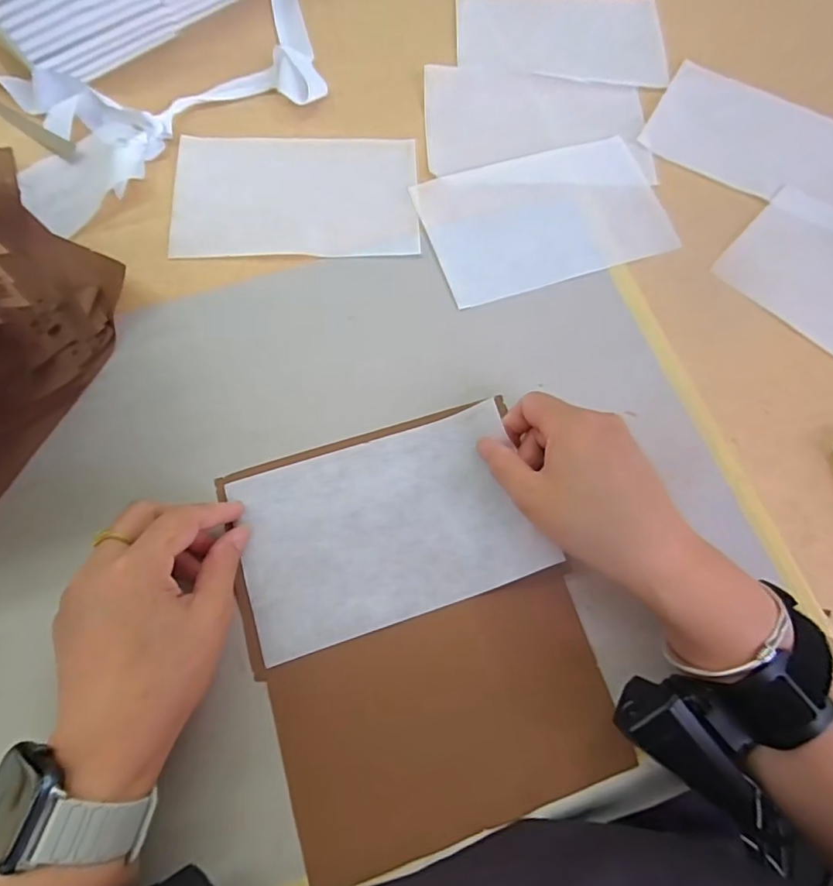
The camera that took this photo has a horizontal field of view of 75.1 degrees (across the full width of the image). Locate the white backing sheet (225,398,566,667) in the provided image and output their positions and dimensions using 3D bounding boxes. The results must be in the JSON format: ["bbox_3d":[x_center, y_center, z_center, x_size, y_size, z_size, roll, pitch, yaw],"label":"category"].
[{"bbox_3d":[-0.018,0.049,0.325,0.170,0.018,0.109,-17,73,-8],"label":"white backing sheet"}]

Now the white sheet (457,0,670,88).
[{"bbox_3d":[0.125,-0.357,0.471,0.177,0.008,0.103,6,73,0],"label":"white sheet"}]

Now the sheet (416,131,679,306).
[{"bbox_3d":[0.095,-0.170,0.408,0.174,0.010,0.109,-17,77,-5],"label":"sheet"}]

